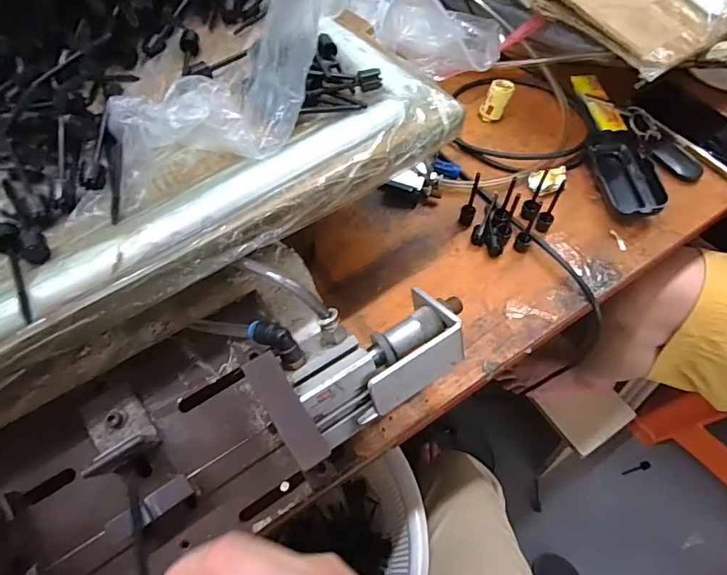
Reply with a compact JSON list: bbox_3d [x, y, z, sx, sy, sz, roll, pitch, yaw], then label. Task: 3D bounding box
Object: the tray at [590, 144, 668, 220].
[{"bbox_3d":[0.266,-0.109,0.487,0.050,0.028,0.105,-7,58,-4],"label":"tray"}]

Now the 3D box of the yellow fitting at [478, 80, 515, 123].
[{"bbox_3d":[0.152,-0.212,0.541,0.030,0.041,0.022,18,60,12],"label":"yellow fitting"}]

